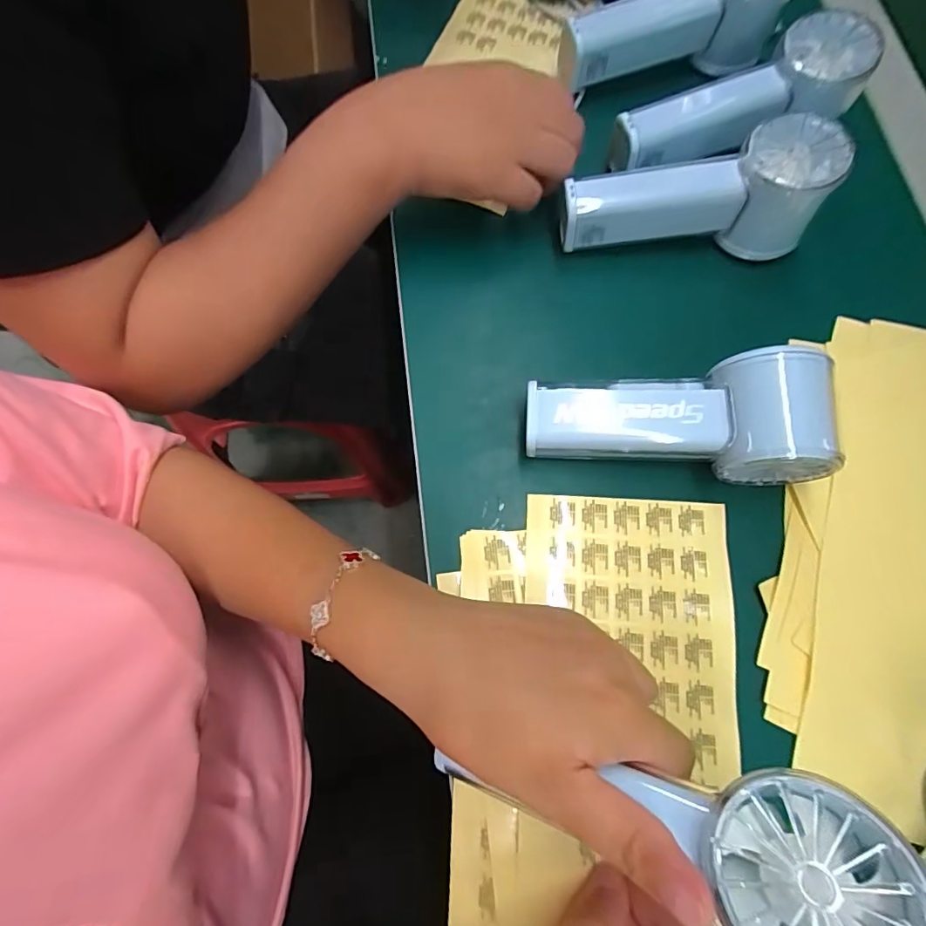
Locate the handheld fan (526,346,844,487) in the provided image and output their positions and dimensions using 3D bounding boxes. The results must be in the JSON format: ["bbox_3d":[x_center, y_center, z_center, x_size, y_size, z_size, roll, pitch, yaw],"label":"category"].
[{"bbox_3d":[0.106,-0.024,0.255,0.148,0.055,0.056,3,74,2],"label":"handheld fan"}]

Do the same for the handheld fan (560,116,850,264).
[{"bbox_3d":[0.137,-0.157,0.291,0.156,0.052,0.048,-2,74,1],"label":"handheld fan"}]

